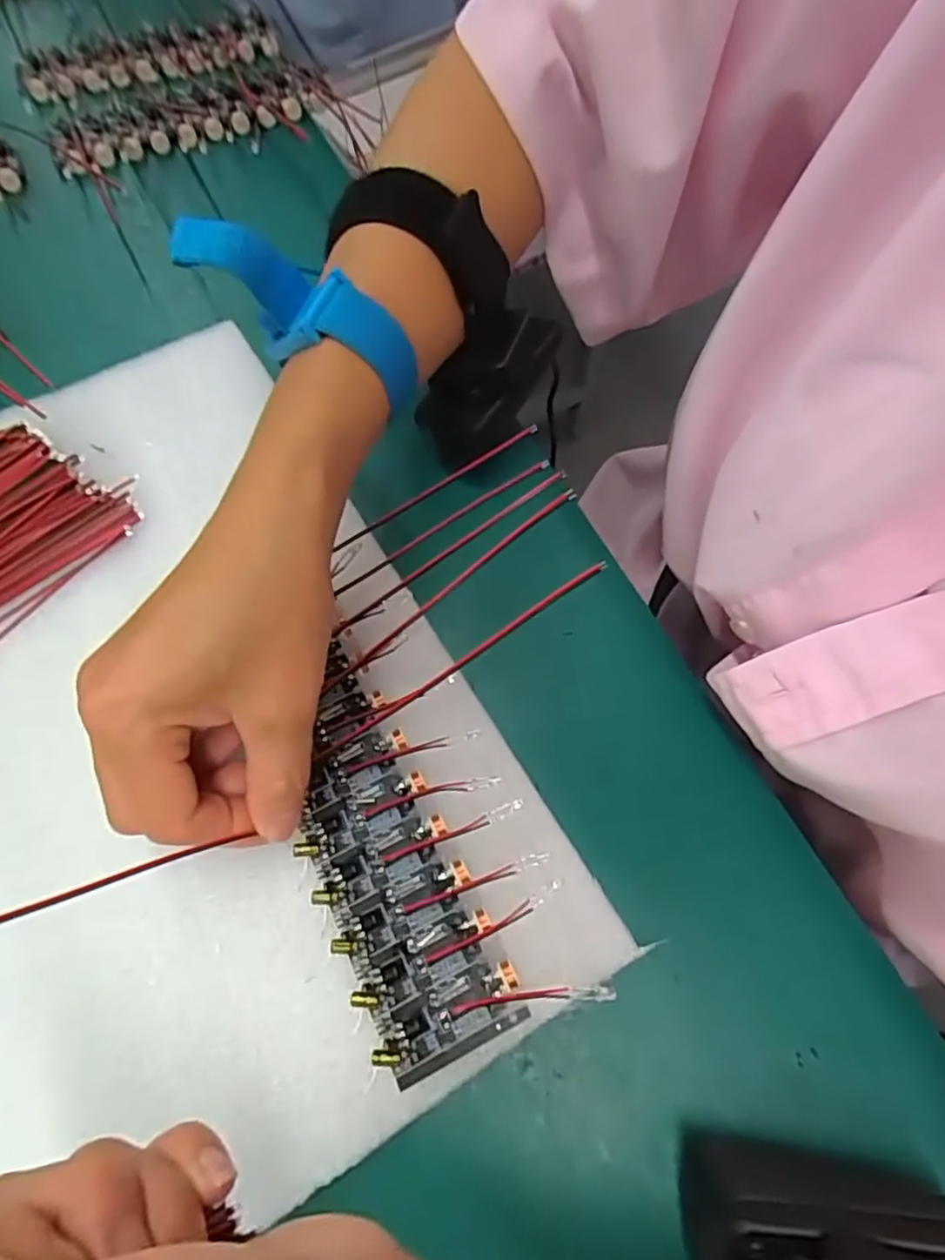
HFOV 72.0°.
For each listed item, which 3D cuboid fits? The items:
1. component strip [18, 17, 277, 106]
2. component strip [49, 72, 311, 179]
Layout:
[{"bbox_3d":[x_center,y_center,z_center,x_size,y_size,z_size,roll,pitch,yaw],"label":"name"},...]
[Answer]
[{"bbox_3d":[-0.203,-0.358,0.409,0.155,0.011,0.067,-16,66,-5],"label":"component strip"},{"bbox_3d":[-0.168,-0.298,0.381,0.151,0.012,0.059,-26,68,-9],"label":"component strip"}]

